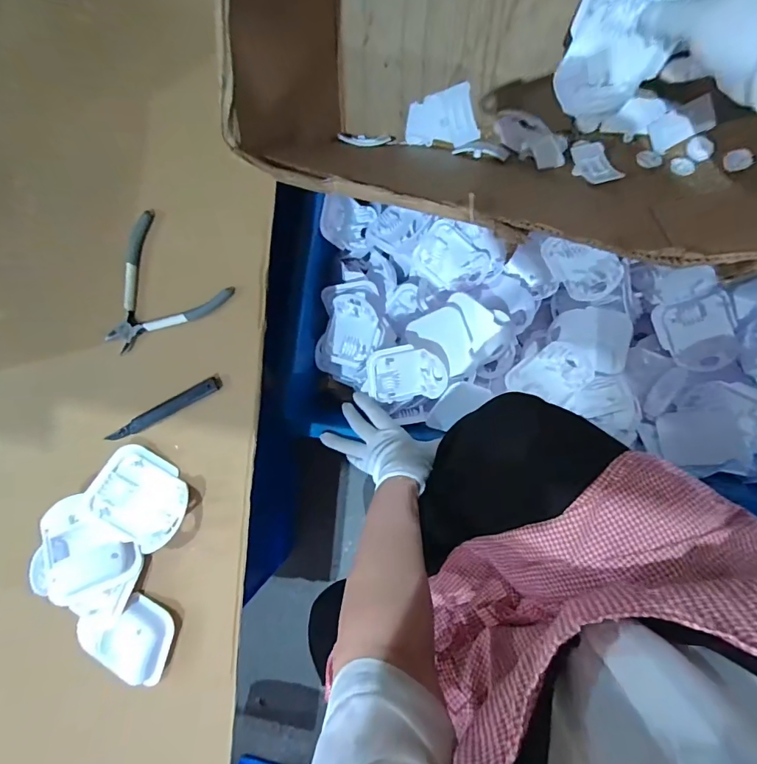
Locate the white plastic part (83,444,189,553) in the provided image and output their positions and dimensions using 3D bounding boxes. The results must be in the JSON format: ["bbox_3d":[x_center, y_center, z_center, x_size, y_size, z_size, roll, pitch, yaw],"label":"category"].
[{"bbox_3d":[-0.256,0.125,0.468,0.098,0.025,0.087,41,77,-5],"label":"white plastic part"}]

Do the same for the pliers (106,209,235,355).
[{"bbox_3d":[-0.246,-0.093,0.472,0.126,0.021,0.134,42,98,4],"label":"pliers"}]

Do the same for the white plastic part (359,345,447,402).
[{"bbox_3d":[0.037,-0.008,0.610,0.107,0.026,0.084,-15,120,-5],"label":"white plastic part"}]

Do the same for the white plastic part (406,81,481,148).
[{"bbox_3d":[0.077,-0.321,0.540,0.084,0.007,0.062,-13,115,13],"label":"white plastic part"}]

